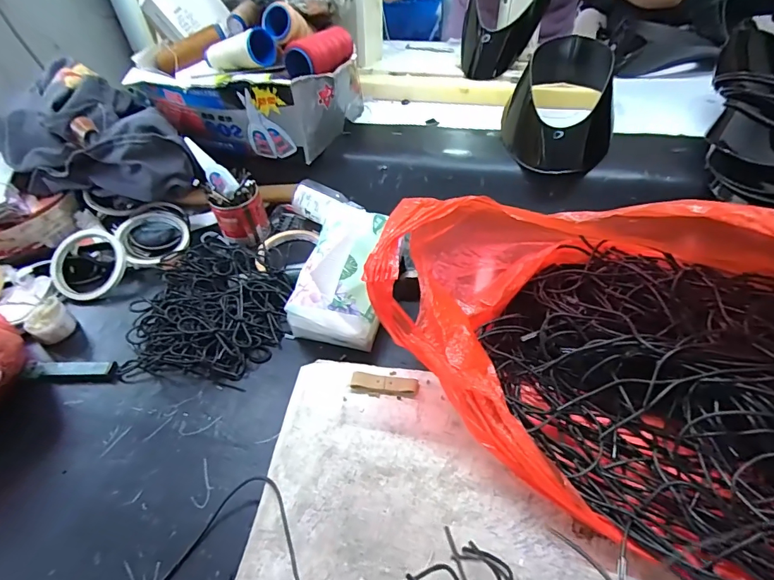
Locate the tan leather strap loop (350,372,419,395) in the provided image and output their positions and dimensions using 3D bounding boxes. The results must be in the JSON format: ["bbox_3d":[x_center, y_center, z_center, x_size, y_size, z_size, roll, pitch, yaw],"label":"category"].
[{"bbox_3d":[-0.002,0.087,0.405,0.062,0.006,0.017,3,51,8],"label":"tan leather strap loop"}]

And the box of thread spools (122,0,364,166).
[{"bbox_3d":[-0.188,-0.284,0.624,0.264,0.148,0.199,13,49,17],"label":"box of thread spools"}]

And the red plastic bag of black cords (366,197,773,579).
[{"bbox_3d":[0.211,0.011,0.350,0.380,0.140,0.317,32,56,30],"label":"red plastic bag of black cords"}]

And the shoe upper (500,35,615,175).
[{"bbox_3d":[0.241,-0.259,0.602,0.145,0.089,0.202,10,48,14],"label":"shoe upper"}]

